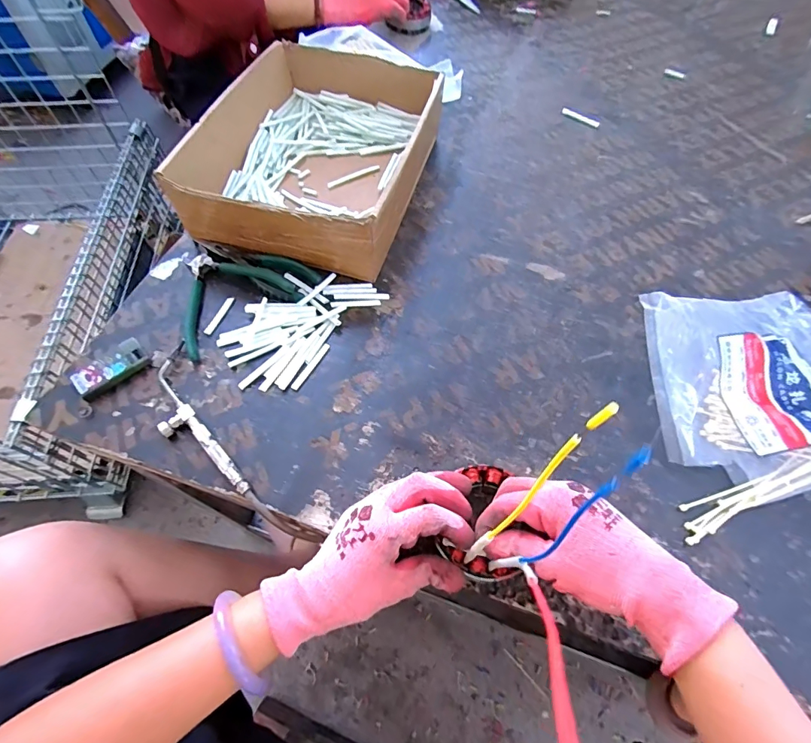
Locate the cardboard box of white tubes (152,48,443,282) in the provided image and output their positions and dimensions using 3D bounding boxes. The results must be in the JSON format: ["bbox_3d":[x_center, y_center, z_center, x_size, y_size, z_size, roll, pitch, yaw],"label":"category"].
[{"bbox_3d":[-0.101,-0.282,0.547,0.239,0.094,0.337,15,60,7],"label":"cardboard box of white tubes"}]

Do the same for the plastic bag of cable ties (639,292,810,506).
[{"bbox_3d":[0.360,0.003,0.411,0.258,0.064,0.205,-10,60,-7],"label":"plastic bag of cable ties"}]

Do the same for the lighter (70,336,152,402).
[{"bbox_3d":[-0.291,-0.003,0.423,0.032,0.012,0.066,41,66,20],"label":"lighter"}]

